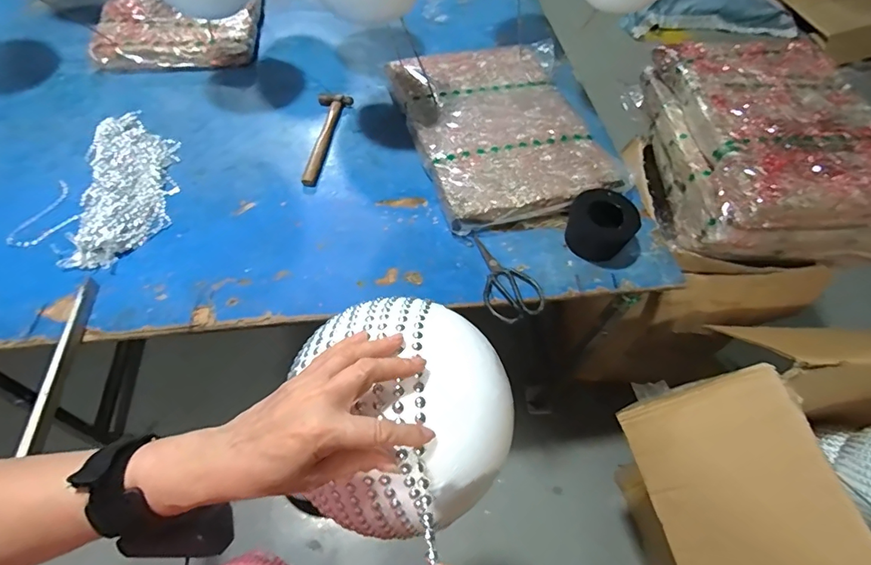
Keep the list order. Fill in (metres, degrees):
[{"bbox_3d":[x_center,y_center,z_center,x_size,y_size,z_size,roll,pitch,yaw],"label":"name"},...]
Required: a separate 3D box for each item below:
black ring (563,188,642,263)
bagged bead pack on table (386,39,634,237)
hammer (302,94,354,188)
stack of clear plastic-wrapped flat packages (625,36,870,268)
[{"bbox_3d":[0.292,-0.100,0.821,0.109,0.080,0.112,2,56,-2],"label":"black ring"},{"bbox_3d":[0.147,-0.335,0.989,0.401,0.062,0.520,-11,56,-13],"label":"bagged bead pack on table"},{"bbox_3d":[-0.226,-0.303,0.958,0.070,0.022,0.272,3,56,-2],"label":"hammer"},{"bbox_3d":[0.673,-0.279,0.958,0.378,0.168,0.505,1,56,-3],"label":"stack of clear plastic-wrapped flat packages"}]

